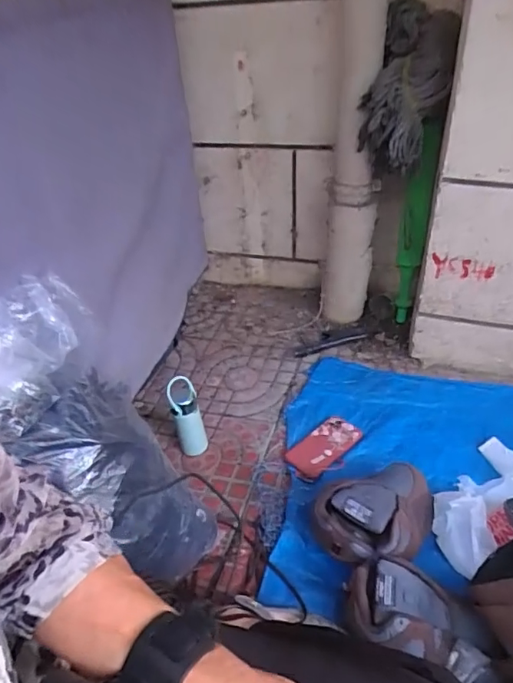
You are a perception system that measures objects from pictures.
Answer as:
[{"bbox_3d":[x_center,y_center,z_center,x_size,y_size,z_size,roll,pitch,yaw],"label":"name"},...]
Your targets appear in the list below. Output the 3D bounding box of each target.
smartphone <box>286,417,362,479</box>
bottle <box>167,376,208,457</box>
[{"bbox_3d":[0.135,0.205,0.981,0.086,0.010,0.166,25,41,36],"label":"smartphone"},{"bbox_3d":[-0.136,0.154,0.974,0.058,0.170,0.066,-13,38,-13],"label":"bottle"}]

